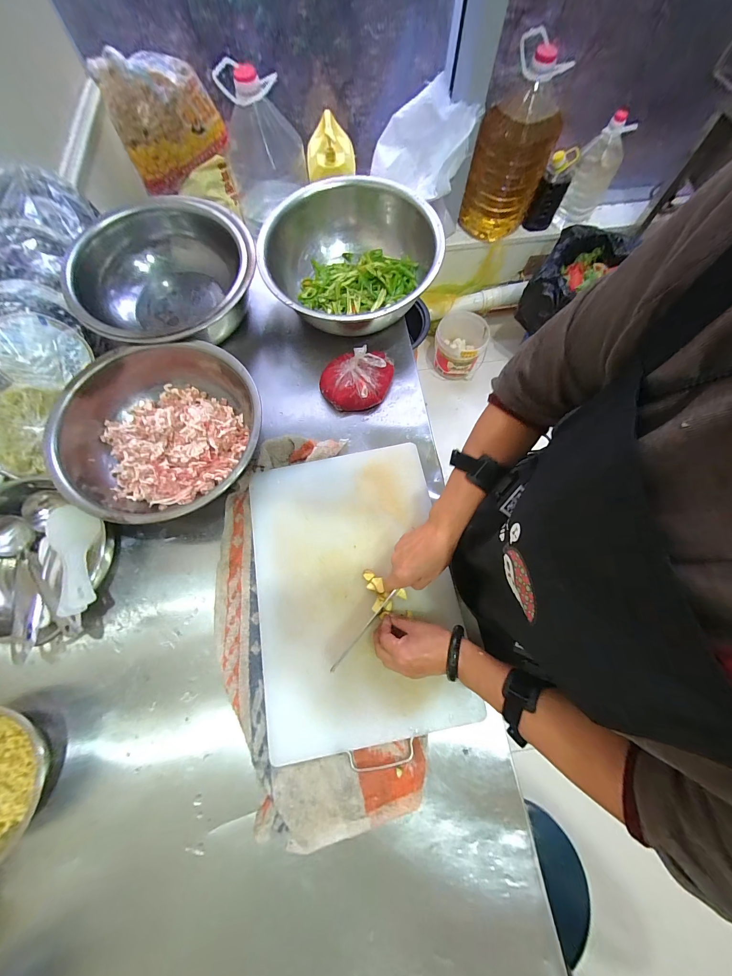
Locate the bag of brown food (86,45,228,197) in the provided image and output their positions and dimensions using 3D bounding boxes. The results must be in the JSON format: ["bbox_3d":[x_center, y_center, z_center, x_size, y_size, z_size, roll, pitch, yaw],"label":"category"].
[{"bbox_3d":[-0.682,-1.267,1.105,0.336,0.263,0.193,-19,72,-6],"label":"bag of brown food"}]

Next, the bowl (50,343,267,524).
[{"bbox_3d":[-0.361,-0.095,0.580,0.340,0.109,0.334,0,71,0],"label":"bowl"}]

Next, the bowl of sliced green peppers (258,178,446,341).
[{"bbox_3d":[-0.029,-0.455,0.663,0.345,0.124,0.346,0,71,0],"label":"bowl of sliced green peppers"}]

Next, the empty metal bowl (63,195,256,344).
[{"bbox_3d":[-0.399,-0.412,0.672,0.353,0.139,0.345,0,71,0],"label":"empty metal bowl"}]

